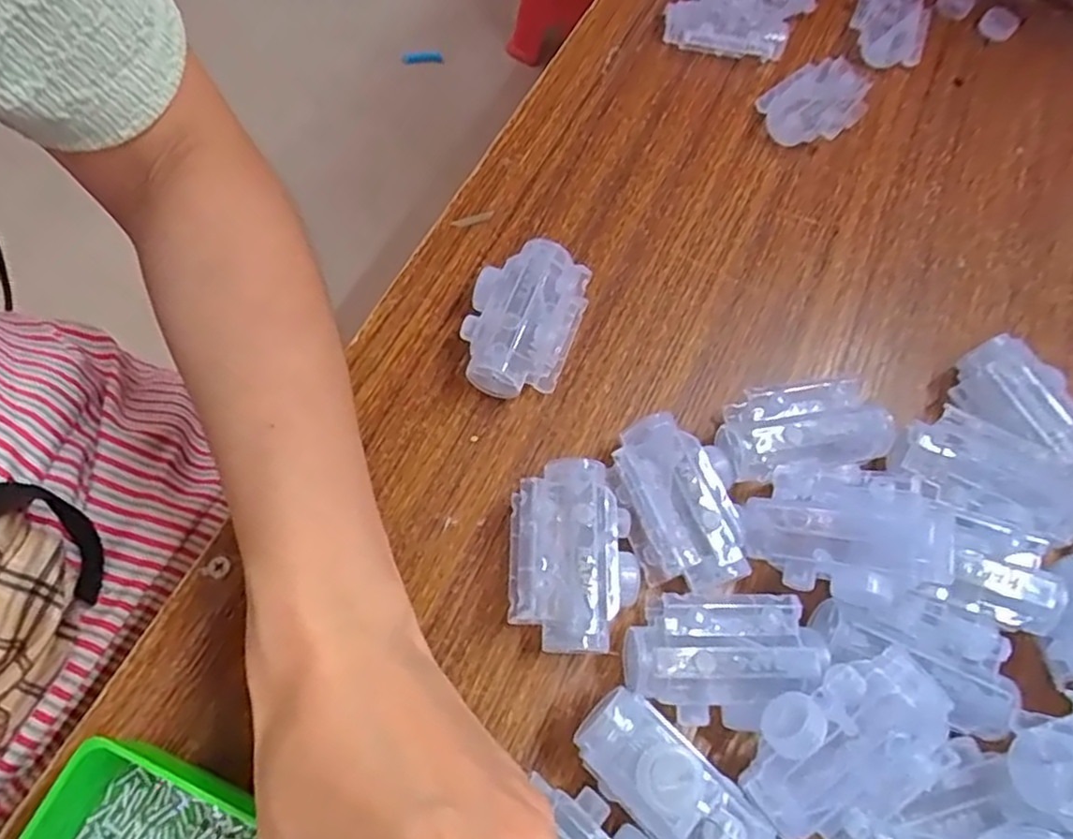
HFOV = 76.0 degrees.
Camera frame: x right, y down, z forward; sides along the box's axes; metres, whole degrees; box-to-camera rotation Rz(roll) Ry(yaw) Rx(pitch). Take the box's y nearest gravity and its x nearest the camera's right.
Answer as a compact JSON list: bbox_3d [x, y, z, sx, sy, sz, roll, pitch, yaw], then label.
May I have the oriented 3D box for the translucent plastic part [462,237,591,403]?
[{"bbox_3d":[-0.006,-0.045,0.297,0.046,0.029,0.068,19,66,3],"label":"translucent plastic part"}]

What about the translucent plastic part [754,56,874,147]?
[{"bbox_3d":[0.159,-0.180,0.388,0.064,0.017,0.040,-33,72,-15],"label":"translucent plastic part"}]

